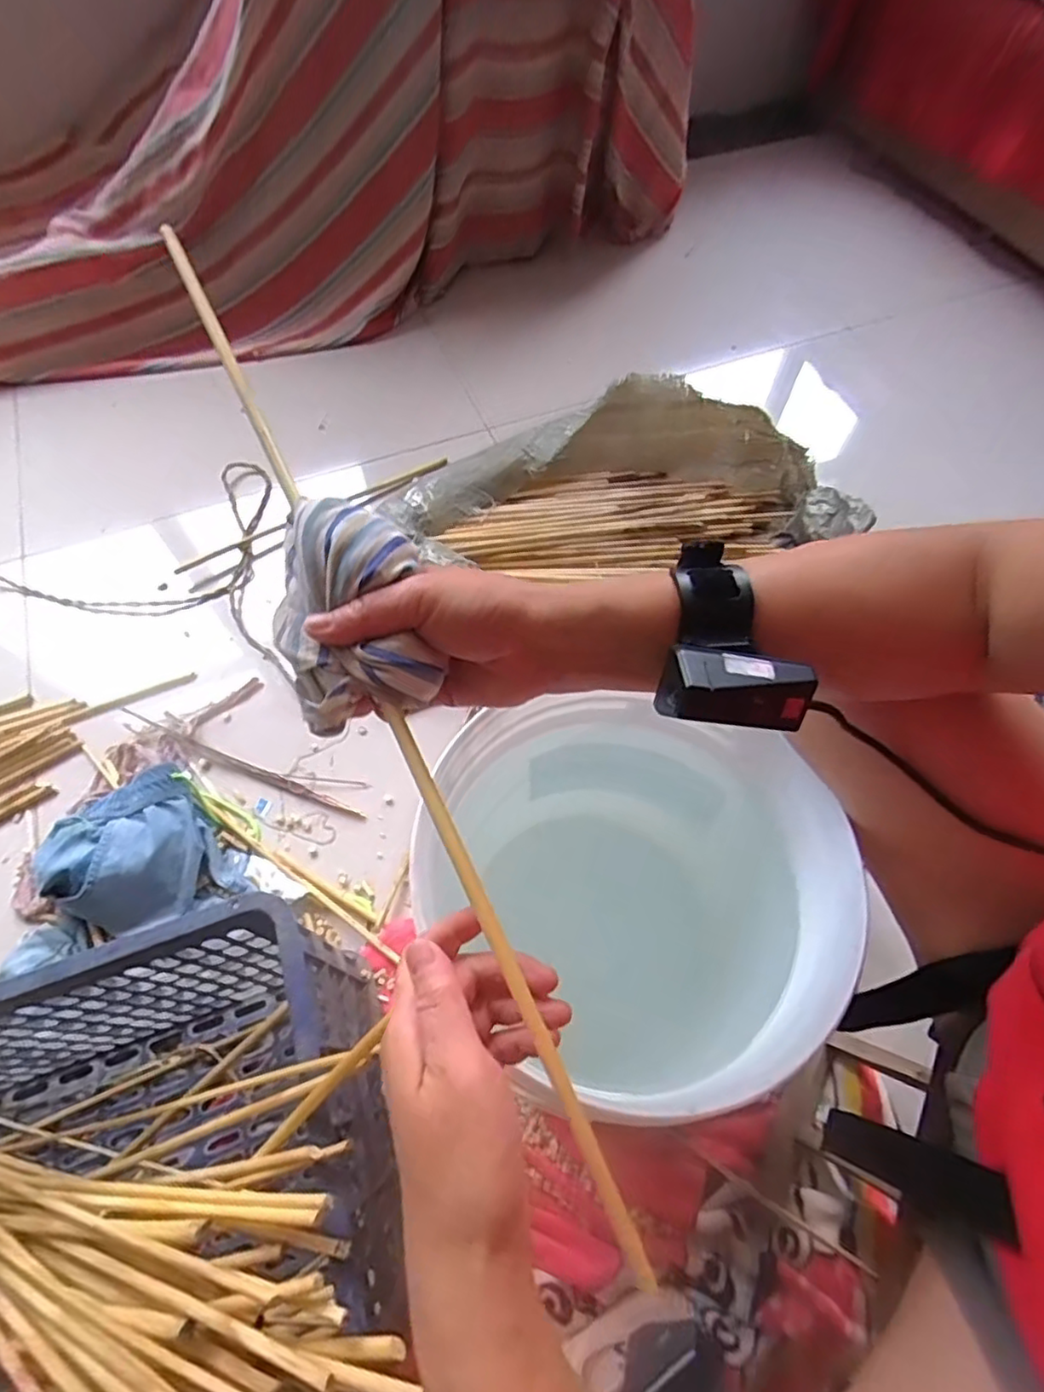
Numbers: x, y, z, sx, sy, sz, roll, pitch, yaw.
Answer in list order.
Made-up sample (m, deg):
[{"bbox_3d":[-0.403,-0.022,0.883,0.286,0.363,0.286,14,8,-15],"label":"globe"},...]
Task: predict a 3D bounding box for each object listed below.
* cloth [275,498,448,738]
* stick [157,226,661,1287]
[{"bbox_3d":[-0.086,-0.045,0.315,0.075,0.055,0.105,-19,63,-11],"label":"cloth"},{"bbox_3d":[-0.081,-0.025,0.323,0.014,0.010,0.589,-24,76,-13],"label":"stick"}]

